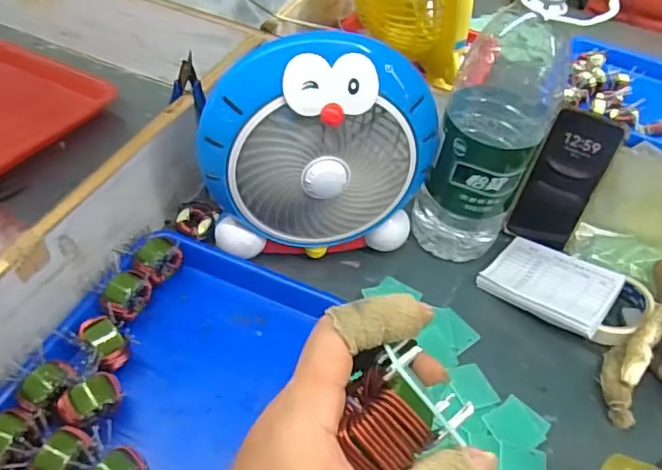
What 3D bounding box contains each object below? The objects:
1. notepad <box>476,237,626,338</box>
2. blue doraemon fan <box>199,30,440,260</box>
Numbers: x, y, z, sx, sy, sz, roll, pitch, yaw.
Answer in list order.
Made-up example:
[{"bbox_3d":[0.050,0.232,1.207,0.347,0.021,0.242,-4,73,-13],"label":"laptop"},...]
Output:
[{"bbox_3d":[0.248,0.052,0.645,0.131,0.013,0.104,24,45,33],"label":"notepad"},{"bbox_3d":[-0.010,-0.078,0.582,0.231,0.232,0.081,-11,51,-16],"label":"blue doraemon fan"}]

